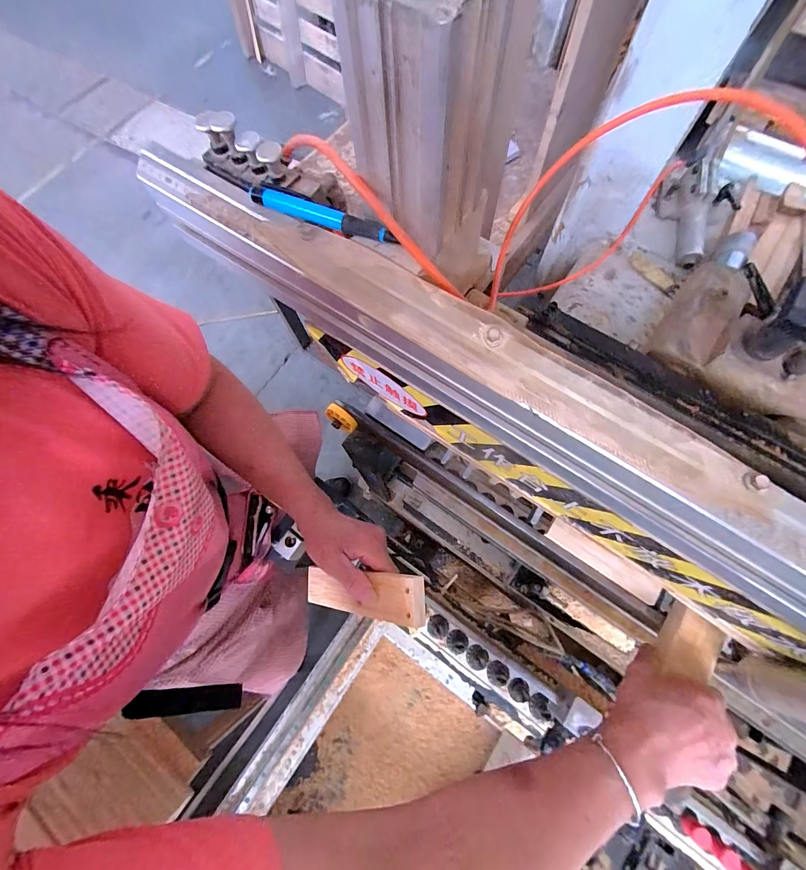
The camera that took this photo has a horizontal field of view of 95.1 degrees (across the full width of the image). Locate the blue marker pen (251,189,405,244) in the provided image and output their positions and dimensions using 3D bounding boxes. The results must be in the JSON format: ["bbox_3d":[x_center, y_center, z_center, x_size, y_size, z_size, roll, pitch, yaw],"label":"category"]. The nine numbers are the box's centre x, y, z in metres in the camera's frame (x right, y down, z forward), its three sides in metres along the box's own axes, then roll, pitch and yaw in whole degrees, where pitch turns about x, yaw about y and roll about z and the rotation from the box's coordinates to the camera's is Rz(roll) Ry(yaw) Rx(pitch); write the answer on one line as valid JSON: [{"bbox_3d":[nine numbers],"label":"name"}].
[{"bbox_3d":[-0.059,-0.159,0.268,0.115,0.016,0.011,20,73,9],"label":"blue marker pen"}]

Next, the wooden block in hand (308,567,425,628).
[{"bbox_3d":[-0.048,0.167,0.388,0.182,0.018,0.044,-19,64,43],"label":"wooden block in hand"}]

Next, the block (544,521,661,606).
[{"bbox_3d":[0.227,0.141,0.421,0.127,0.011,0.025,34,76,13],"label":"block"}]

